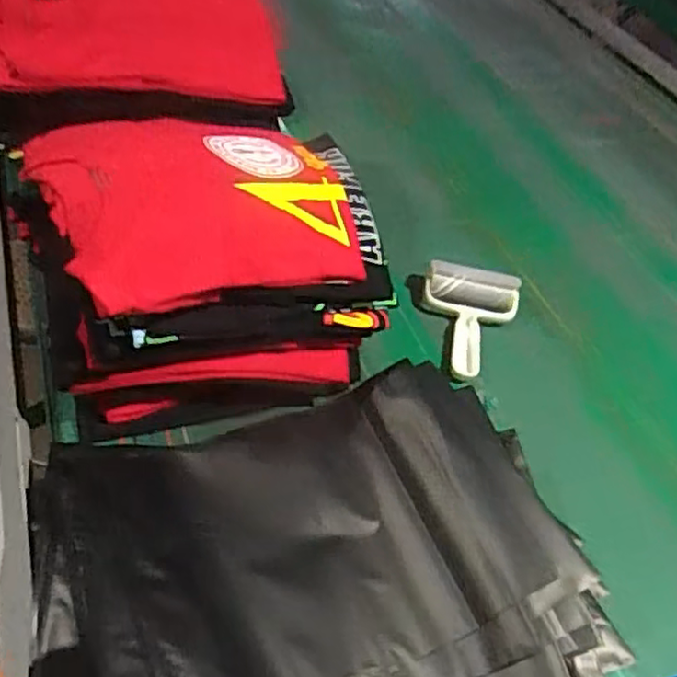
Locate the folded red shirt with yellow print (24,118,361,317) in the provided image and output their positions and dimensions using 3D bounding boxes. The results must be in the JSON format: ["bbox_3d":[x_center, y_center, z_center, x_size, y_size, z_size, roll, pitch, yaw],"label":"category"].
[{"bbox_3d":[-0.124,-0.126,0.625,0.266,0.072,0.206,-19,53,-24],"label":"folded red shirt with yellow print"}]

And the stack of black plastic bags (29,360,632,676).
[{"bbox_3d":[-0.018,0.198,0.580,0.431,0.091,0.335,-11,48,-17],"label":"stack of black plastic bags"}]

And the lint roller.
[{"bbox_3d":[0.161,-0.018,0.837,0.119,0.061,0.160,9,46,2],"label":"lint roller"}]

